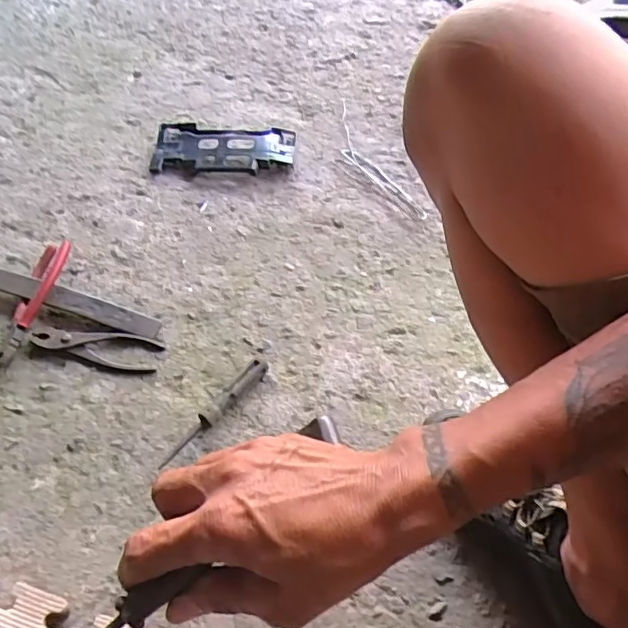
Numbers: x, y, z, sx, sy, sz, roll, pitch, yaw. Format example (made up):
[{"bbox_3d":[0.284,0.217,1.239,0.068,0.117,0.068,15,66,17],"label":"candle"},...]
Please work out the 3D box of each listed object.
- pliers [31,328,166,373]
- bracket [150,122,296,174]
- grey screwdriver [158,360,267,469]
[{"bbox_3d":[-0.249,0.035,0.651,0.150,0.012,0.042,10,51,7],"label":"pliers"},{"bbox_3d":[-0.135,-0.247,0.850,0.209,0.020,0.088,1,67,6],"label":"bracket"},{"bbox_3d":[-0.100,0.100,0.599,0.015,0.022,0.149,32,57,23],"label":"grey screwdriver"}]

